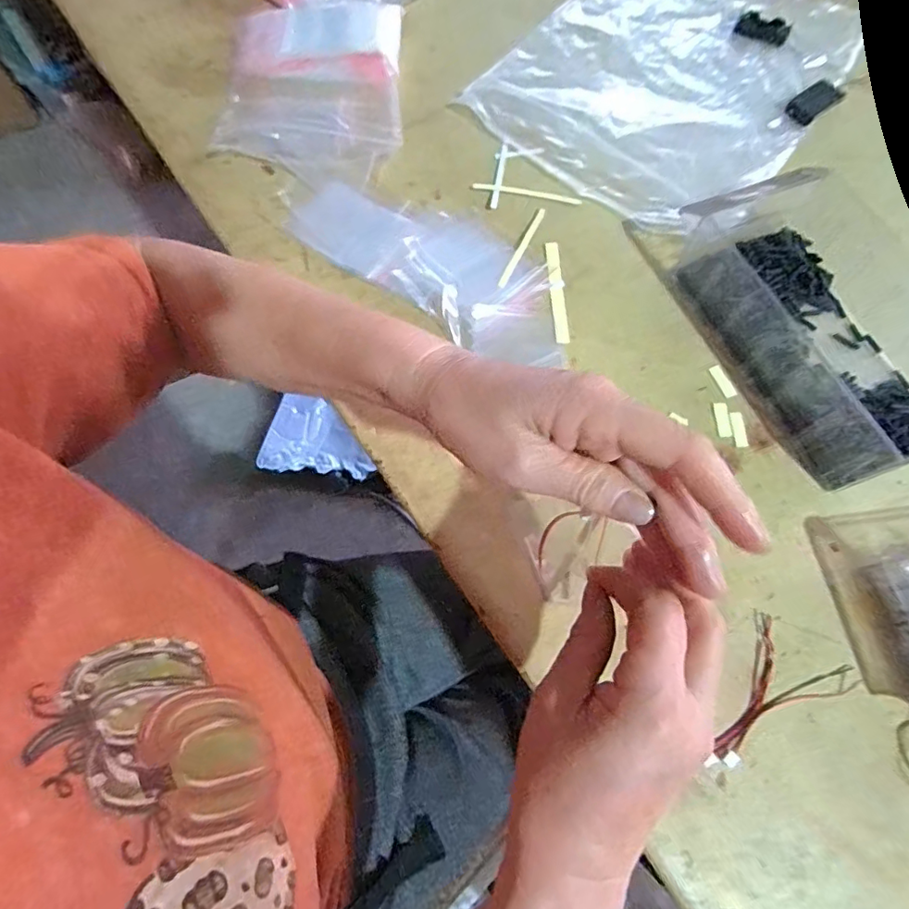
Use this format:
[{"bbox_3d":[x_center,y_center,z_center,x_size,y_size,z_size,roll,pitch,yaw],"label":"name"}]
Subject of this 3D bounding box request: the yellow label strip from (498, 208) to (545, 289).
[{"bbox_3d":[0.059,-0.179,0.448,0.007,0.004,0.098,25,71,8],"label":"yellow label strip"}]

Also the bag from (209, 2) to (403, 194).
[{"bbox_3d":[-0.132,-0.354,0.499,0.162,0.030,0.214,4,69,0],"label":"bag"}]

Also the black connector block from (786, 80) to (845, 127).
[{"bbox_3d":[0.360,-0.353,0.522,0.061,0.009,0.028,-34,74,-13],"label":"black connector block"}]

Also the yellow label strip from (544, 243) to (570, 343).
[{"bbox_3d":[0.085,-0.137,0.435,0.012,0.004,0.098,-1,69,-2],"label":"yellow label strip"}]

